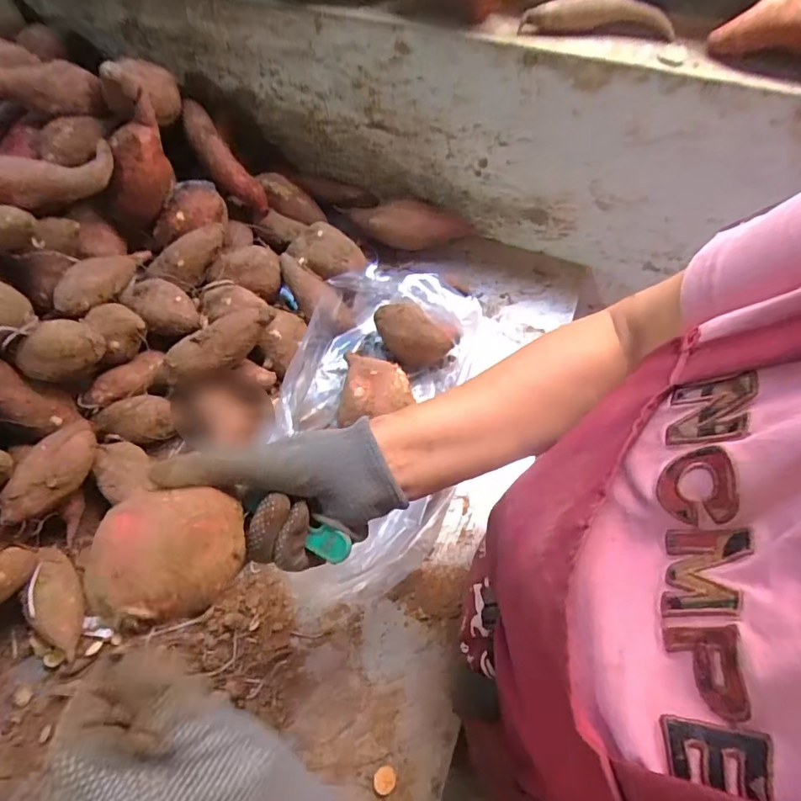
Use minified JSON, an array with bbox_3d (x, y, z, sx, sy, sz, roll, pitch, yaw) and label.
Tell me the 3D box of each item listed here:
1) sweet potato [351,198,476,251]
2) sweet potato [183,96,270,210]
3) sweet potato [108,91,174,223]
[{"bbox_3d":[0.015,-0.234,0.663,0.159,0.054,0.058,-3,61,-1],"label":"sweet potato"},{"bbox_3d":[-0.222,-0.304,0.621,0.041,0.029,0.151,-39,95,-19],"label":"sweet potato"},{"bbox_3d":[-0.290,-0.267,0.567,0.049,0.137,0.055,21,24,12],"label":"sweet potato"}]

